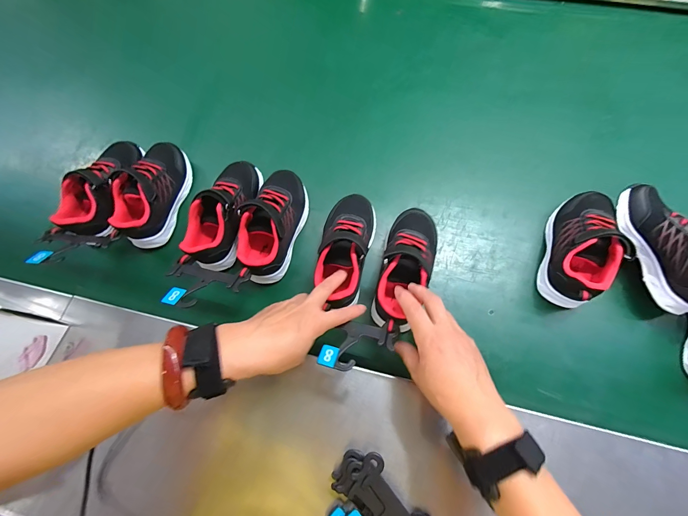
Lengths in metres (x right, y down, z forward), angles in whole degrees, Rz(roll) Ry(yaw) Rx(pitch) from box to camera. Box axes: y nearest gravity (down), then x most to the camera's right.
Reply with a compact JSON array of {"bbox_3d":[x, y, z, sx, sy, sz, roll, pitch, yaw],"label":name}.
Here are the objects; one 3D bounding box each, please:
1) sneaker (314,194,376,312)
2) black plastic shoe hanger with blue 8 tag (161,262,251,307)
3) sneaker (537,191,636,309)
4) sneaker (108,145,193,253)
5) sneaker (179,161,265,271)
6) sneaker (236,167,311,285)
[{"bbox_3d":[0.004,-0.018,0.399,0.070,0.072,0.161,9,62,4],"label":"sneaker"},{"bbox_3d":[-0.172,0.036,0.362,0.097,0.016,0.062,8,44,6],"label":"black plastic shoe hanger with blue 8 tag"},{"bbox_3d":[0.317,-0.018,0.396,0.065,0.075,0.154,17,72,8],"label":"sneaker"},{"bbox_3d":[-0.287,-0.104,0.445,0.070,0.064,0.165,6,71,5],"label":"sneaker"},{"bbox_3d":[-0.172,-0.068,0.423,0.067,0.066,0.175,14,72,7],"label":"sneaker"},{"bbox_3d":[-0.098,-0.048,0.428,0.070,0.082,0.169,13,71,7],"label":"sneaker"}]

